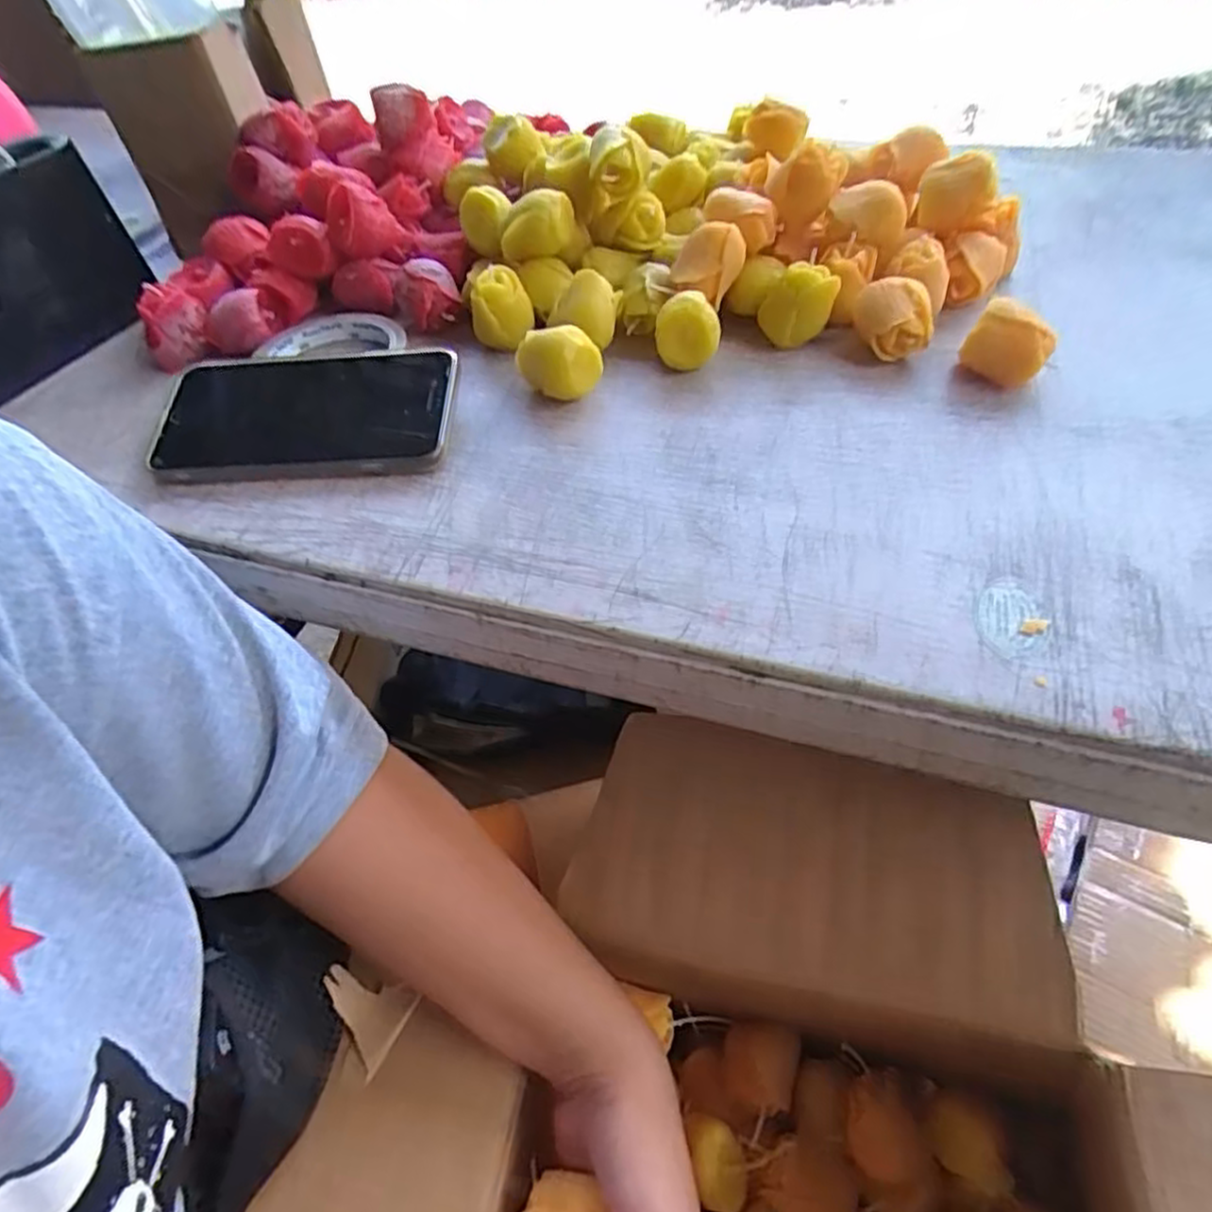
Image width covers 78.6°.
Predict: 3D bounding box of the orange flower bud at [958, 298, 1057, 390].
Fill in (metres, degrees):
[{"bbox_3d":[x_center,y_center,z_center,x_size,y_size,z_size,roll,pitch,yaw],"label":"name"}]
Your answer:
[{"bbox_3d":[0.203,-0.131,0.372,0.027,0.031,0.035,-31,54,-19],"label":"orange flower bud"}]

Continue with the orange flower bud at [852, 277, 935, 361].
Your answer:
[{"bbox_3d":[0.156,-0.158,0.400,0.040,0.029,0.038,8,52,12],"label":"orange flower bud"}]

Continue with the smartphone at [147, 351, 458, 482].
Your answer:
[{"bbox_3d":[-0.157,-0.101,0.388,0.158,0.013,0.077,-3,62,4],"label":"smartphone"}]

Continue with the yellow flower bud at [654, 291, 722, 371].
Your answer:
[{"bbox_3d":[0.044,-0.150,0.401,0.034,0.035,0.028,1,50,7],"label":"yellow flower bud"}]

